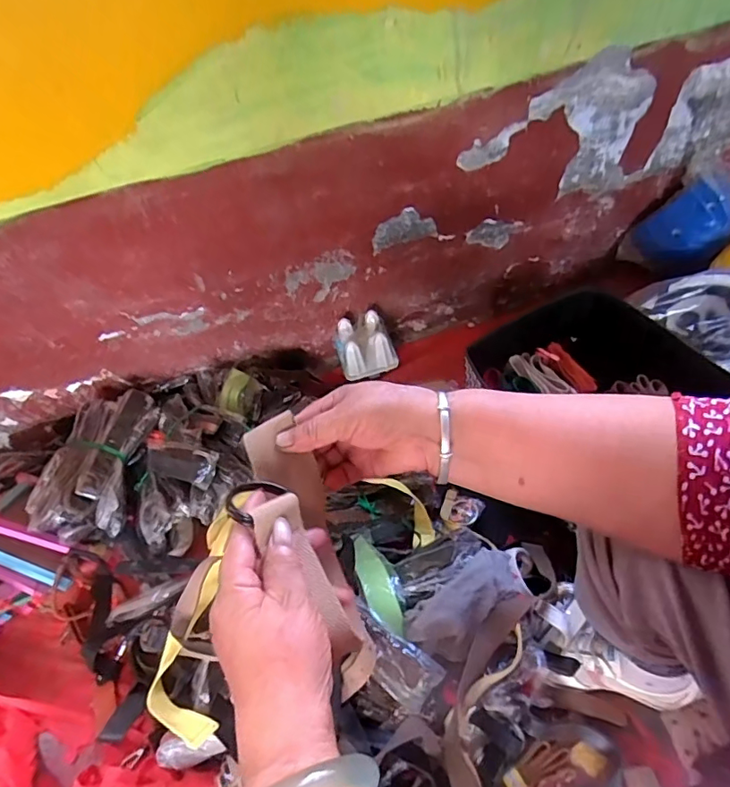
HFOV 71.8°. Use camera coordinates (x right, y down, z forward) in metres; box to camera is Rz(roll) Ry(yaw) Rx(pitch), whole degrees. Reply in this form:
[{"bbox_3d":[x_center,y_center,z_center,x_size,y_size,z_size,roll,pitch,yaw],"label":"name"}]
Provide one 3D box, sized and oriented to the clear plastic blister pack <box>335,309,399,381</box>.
[{"bbox_3d":[-0.001,-0.103,1.113,0.122,0.125,0.104,-15,47,-1],"label":"clear plastic blister pack"}]

